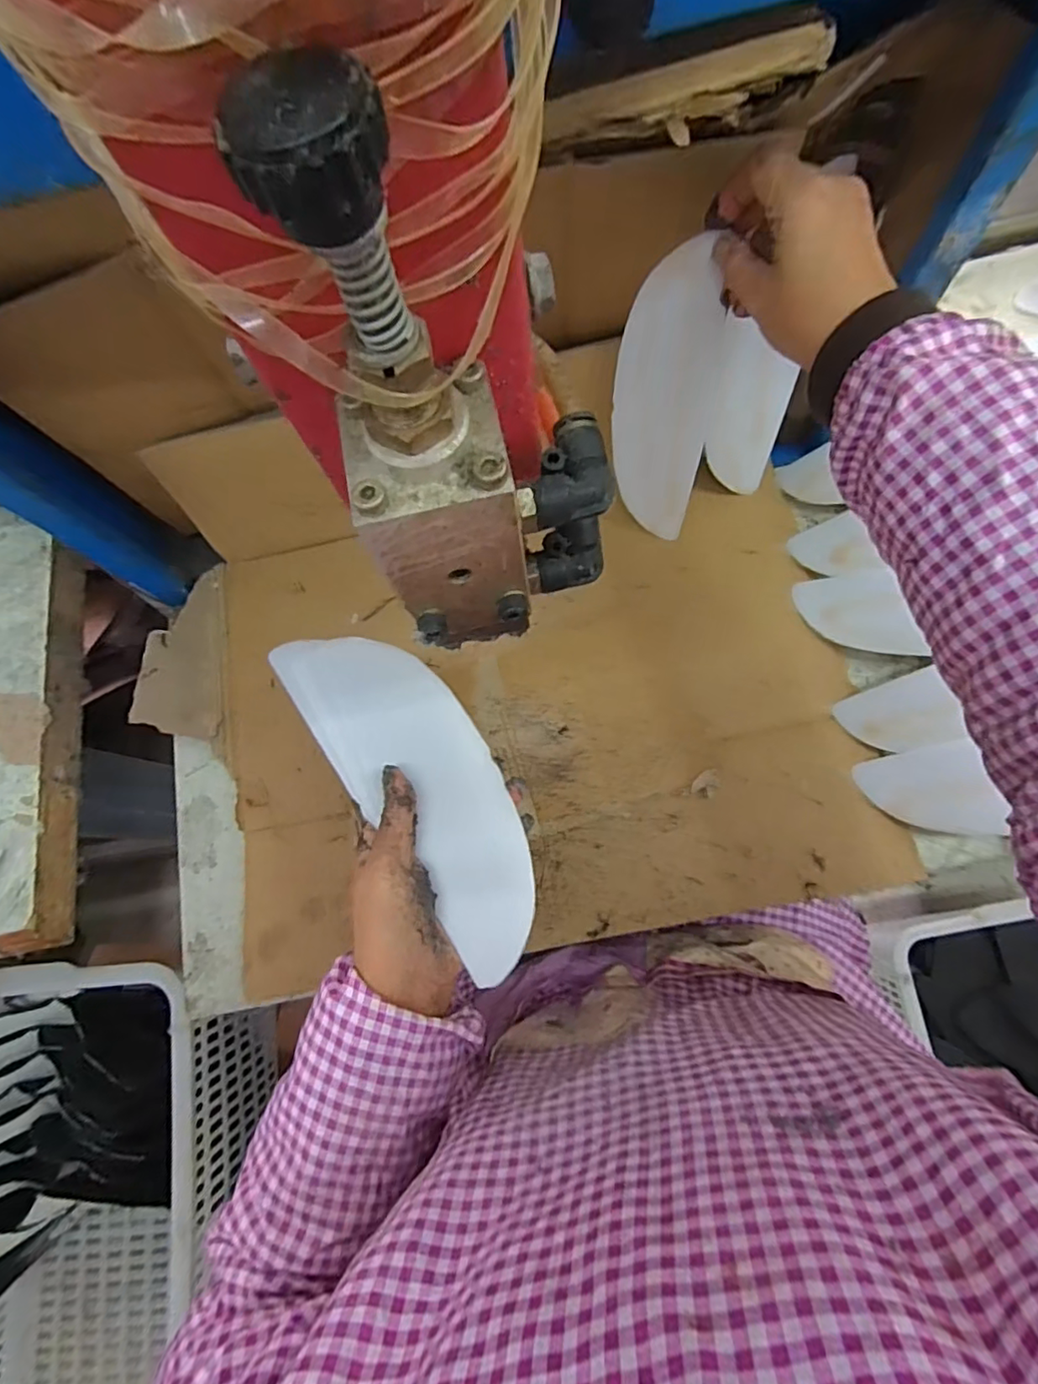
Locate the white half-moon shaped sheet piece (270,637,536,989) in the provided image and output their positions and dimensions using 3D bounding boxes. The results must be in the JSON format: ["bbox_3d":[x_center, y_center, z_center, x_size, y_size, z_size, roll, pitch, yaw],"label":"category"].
[{"bbox_3d":[-0.055,0.053,0.347,0.079,0.010,0.224,-34,83,-8],"label":"white half-moon shaped sheet piece"}]

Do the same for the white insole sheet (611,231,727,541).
[{"bbox_3d":[0.106,-0.211,0.434,0.069,0.206,0.009,11,53,12],"label":"white insole sheet"}]

